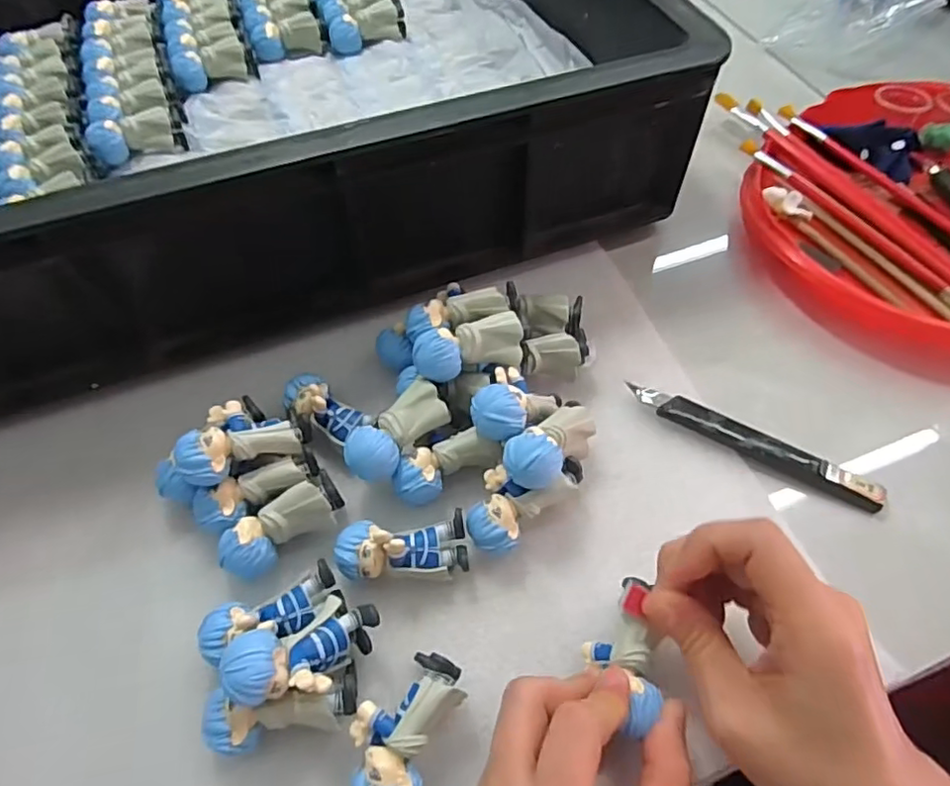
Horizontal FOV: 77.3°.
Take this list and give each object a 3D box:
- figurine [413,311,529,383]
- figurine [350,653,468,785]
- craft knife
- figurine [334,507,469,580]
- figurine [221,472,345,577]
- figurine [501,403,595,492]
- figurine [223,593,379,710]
[{"bbox_3d":[-0.002,-0.024,0.308,0.059,0.019,0.024,-13,59,-7],"label":"figurine"},{"bbox_3d":[-0.030,0.140,0.249,0.036,0.030,0.061,24,62,14],"label":"figurine"},{"bbox_3d":[0.152,0.027,0.327,0.138,0.010,0.016,24,62,15],"label":"craft knife"},{"bbox_3d":[-0.034,0.074,0.284,0.060,0.034,0.028,-6,59,-3],"label":"figurine"},{"bbox_3d":[-0.094,0.066,0.293,0.060,0.032,0.024,-38,65,-20],"label":"figurine"},{"bbox_3d":[0.040,0.025,0.294,0.026,0.022,0.061,43,43,19],"label":"figurine"},{"bbox_3d":[-0.068,0.106,0.244,0.061,0.019,0.031,-7,57,-43],"label":"figurine"}]

